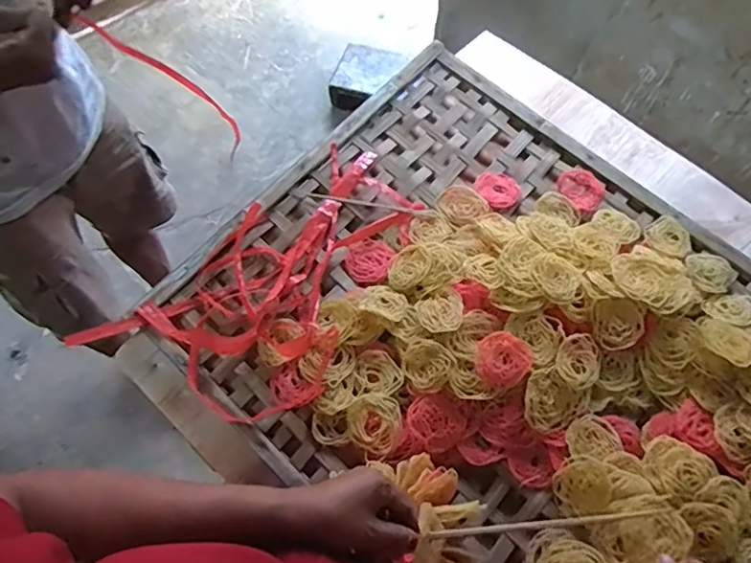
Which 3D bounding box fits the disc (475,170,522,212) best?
[{"bbox_3d":[0.179,-0.133,0.838,0.068,0.010,0.062,5,67,-13],"label":"disc"}]

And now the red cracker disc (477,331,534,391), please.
[{"bbox_3d":[0.153,0.092,0.686,0.065,0.015,0.061,-1,64,1],"label":"red cracker disc"}]

